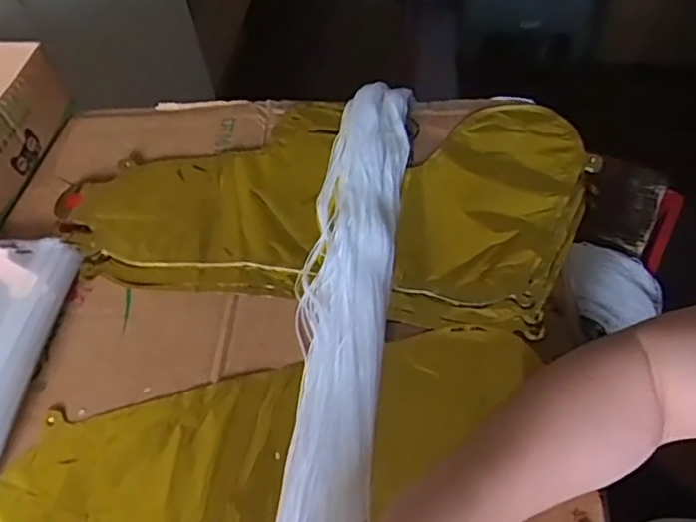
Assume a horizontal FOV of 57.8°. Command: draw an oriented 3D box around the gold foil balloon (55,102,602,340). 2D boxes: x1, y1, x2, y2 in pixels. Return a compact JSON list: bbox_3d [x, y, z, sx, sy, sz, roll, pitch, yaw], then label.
[{"bbox_3d":[-0.014,-0.059,0.526,0.416,0.027,0.226,4,54,8],"label":"gold foil balloon"}]

